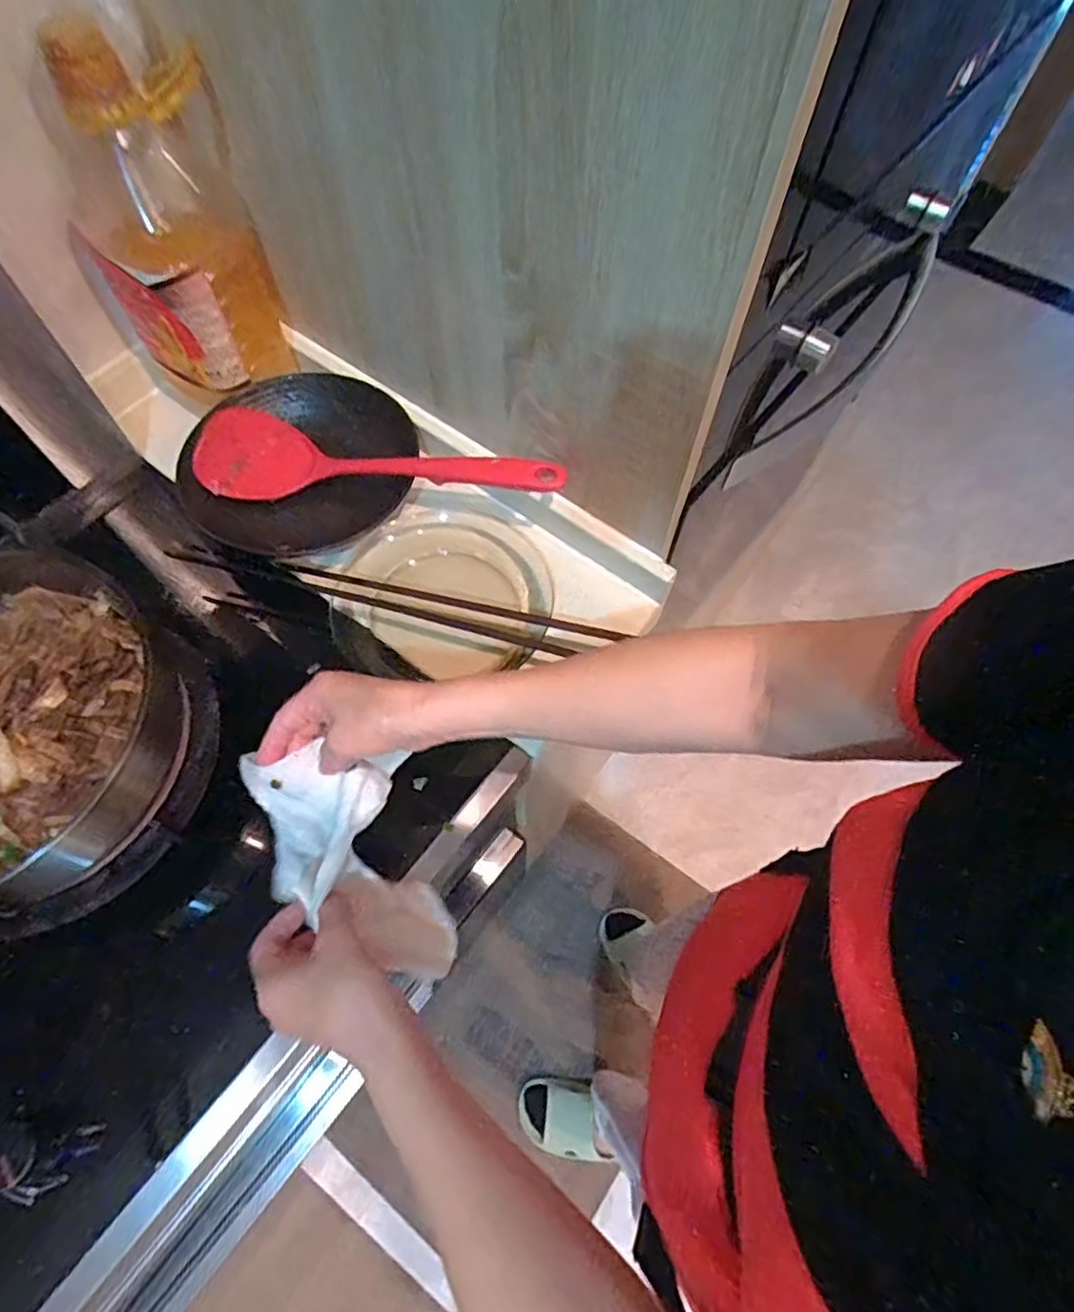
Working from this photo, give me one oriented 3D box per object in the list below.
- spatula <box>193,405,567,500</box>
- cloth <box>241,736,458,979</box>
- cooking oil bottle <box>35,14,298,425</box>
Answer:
[{"bbox_3d":[-0.150,-0.189,0.621,0.348,0.059,0.079,6,64,2],"label":"spatula"},{"bbox_3d":[-0.124,0.138,0.470,0.107,0.060,0.188,-39,83,-18],"label":"cloth"},{"bbox_3d":[-0.325,-0.370,0.587,0.153,0.274,0.141,-31,68,-15],"label":"cooking oil bottle"}]

